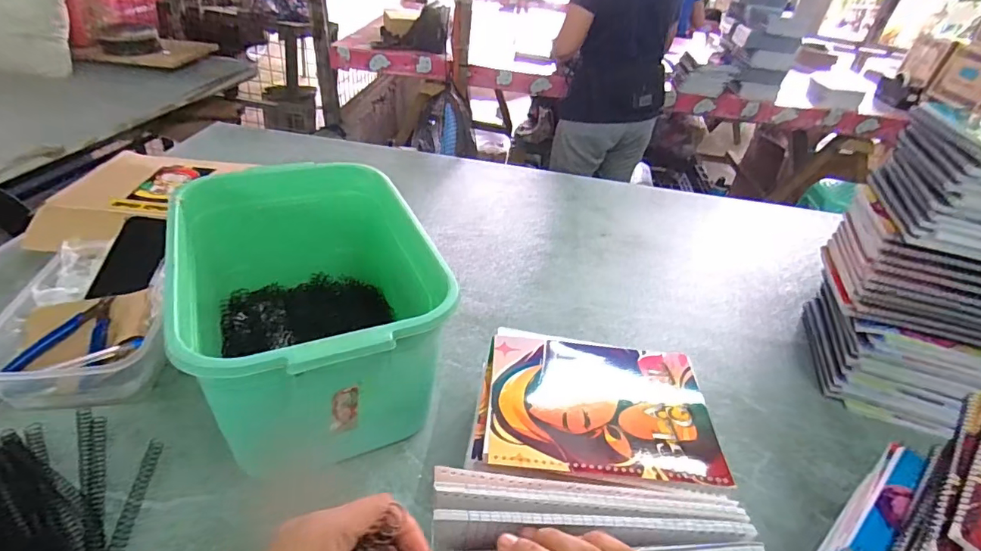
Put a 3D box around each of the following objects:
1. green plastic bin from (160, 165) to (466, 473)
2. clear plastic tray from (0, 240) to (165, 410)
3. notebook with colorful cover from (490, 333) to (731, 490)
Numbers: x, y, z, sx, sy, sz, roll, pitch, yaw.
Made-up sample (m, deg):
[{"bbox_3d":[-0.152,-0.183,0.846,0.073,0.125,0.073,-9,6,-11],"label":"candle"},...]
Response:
[{"bbox_3d":[-0.202,0.033,0.549,0.223,0.183,0.347,-12,39,-25],"label":"green plastic bin"},{"bbox_3d":[-0.458,0.049,0.585,0.161,0.066,0.230,-2,36,-12],"label":"clear plastic tray"},{"bbox_3d":[0.098,0.114,0.442,0.192,0.013,0.145,6,35,-2],"label":"notebook with colorful cover"}]

